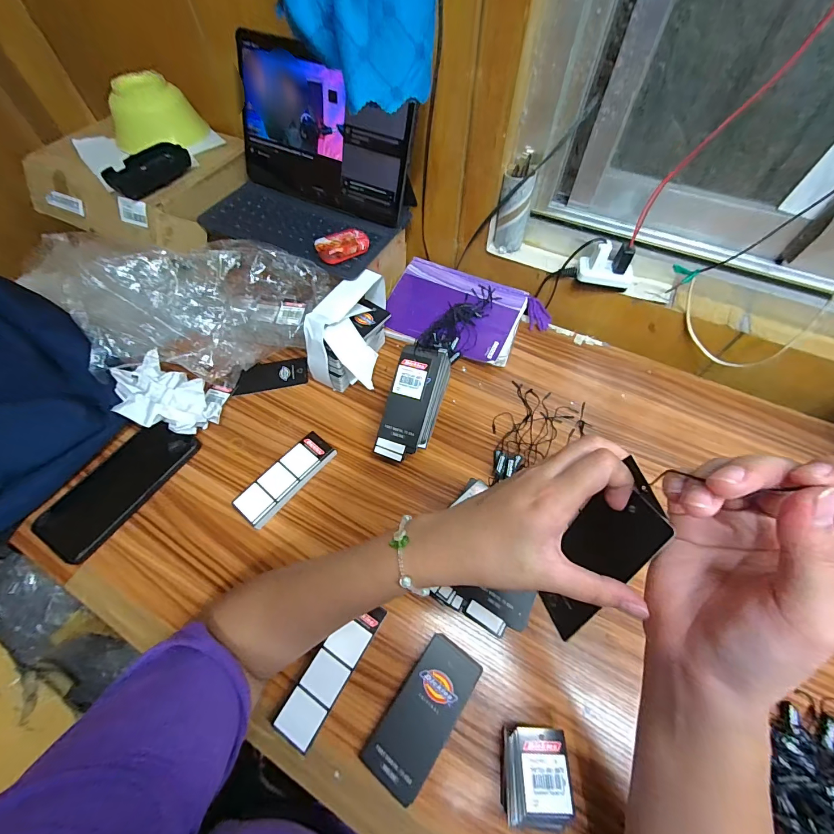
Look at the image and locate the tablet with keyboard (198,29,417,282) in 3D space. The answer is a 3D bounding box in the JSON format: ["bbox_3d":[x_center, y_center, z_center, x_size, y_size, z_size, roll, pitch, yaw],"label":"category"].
[{"bbox_3d":[-0.155,-0.331,0.474,0.267,0.146,0.177,25,62,14],"label":"tablet with keyboard"}]

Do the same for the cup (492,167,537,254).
[{"bbox_3d":[0.135,-0.284,0.507,0.044,0.095,0.037,13,60,7],"label":"cup"}]

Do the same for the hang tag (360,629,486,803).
[{"bbox_3d":[0.007,0.256,0.316,0.053,0.014,0.112,33,64,18],"label":"hang tag"}]

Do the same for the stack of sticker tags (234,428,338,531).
[{"bbox_3d":[-0.151,0.071,0.422,0.042,0.022,0.119,36,65,19],"label":"stack of sticker tags"}]

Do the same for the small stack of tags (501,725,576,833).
[{"bbox_3d":[0.093,0.283,0.289,0.049,0.030,0.058,5,59,3],"label":"small stack of tags"}]

